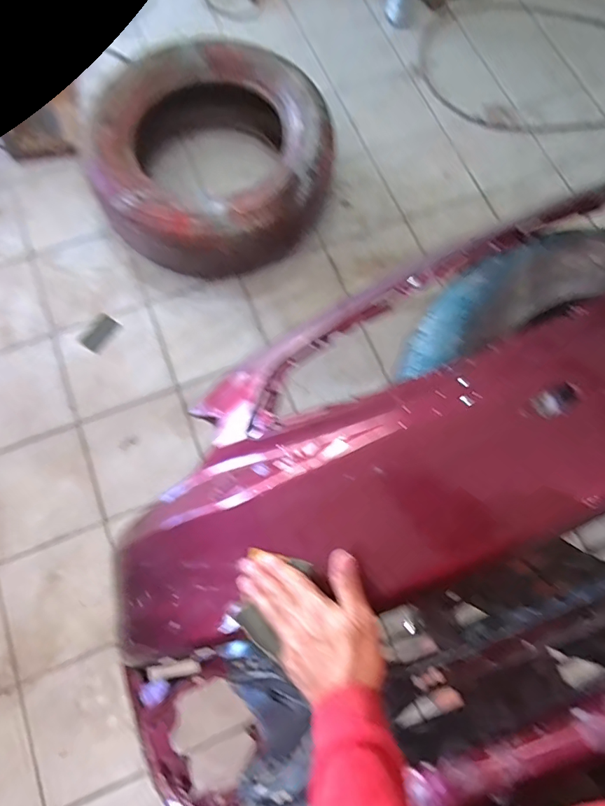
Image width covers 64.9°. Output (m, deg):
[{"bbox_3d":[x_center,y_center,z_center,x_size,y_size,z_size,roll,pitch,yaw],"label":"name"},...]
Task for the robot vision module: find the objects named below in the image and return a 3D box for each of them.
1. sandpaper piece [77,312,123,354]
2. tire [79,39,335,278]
[{"bbox_3d":[-0.616,-0.215,1.448,0.080,0.014,0.114,33,75,8],"label":"sandpaper piece"},{"bbox_3d":[-0.264,-0.726,1.439,0.705,0.241,0.669,6,73,0],"label":"tire"}]

